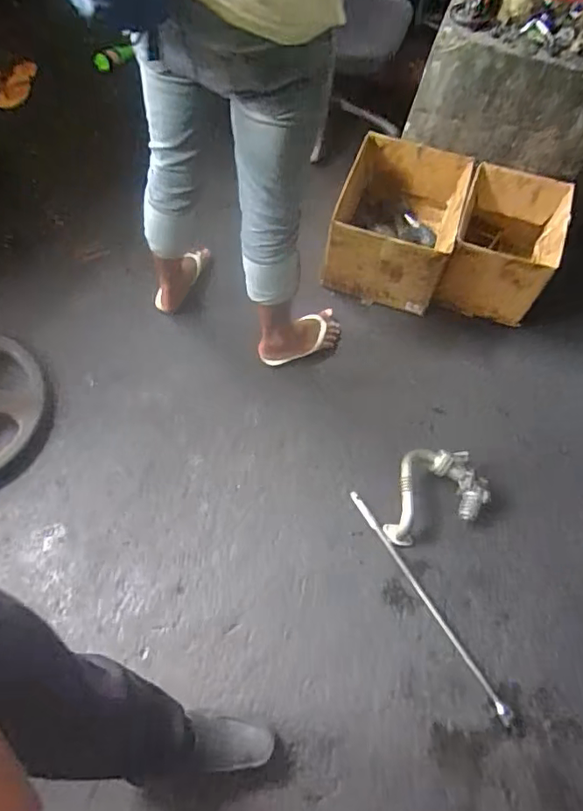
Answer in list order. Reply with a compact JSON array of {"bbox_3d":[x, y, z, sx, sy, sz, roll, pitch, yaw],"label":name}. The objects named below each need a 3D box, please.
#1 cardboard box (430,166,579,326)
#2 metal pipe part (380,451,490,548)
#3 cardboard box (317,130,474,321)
[{"bbox_3d":[0.623,-0.467,1.620,0.277,0.223,0.401,20,61,9],"label":"cardboard box"},{"bbox_3d":[0.333,0.206,1.332,0.274,0.097,0.190,-17,62,-12],"label":"metal pipe part"},{"bbox_3d":[0.305,-0.553,1.668,0.364,0.256,0.431,17,61,8],"label":"cardboard box"}]

